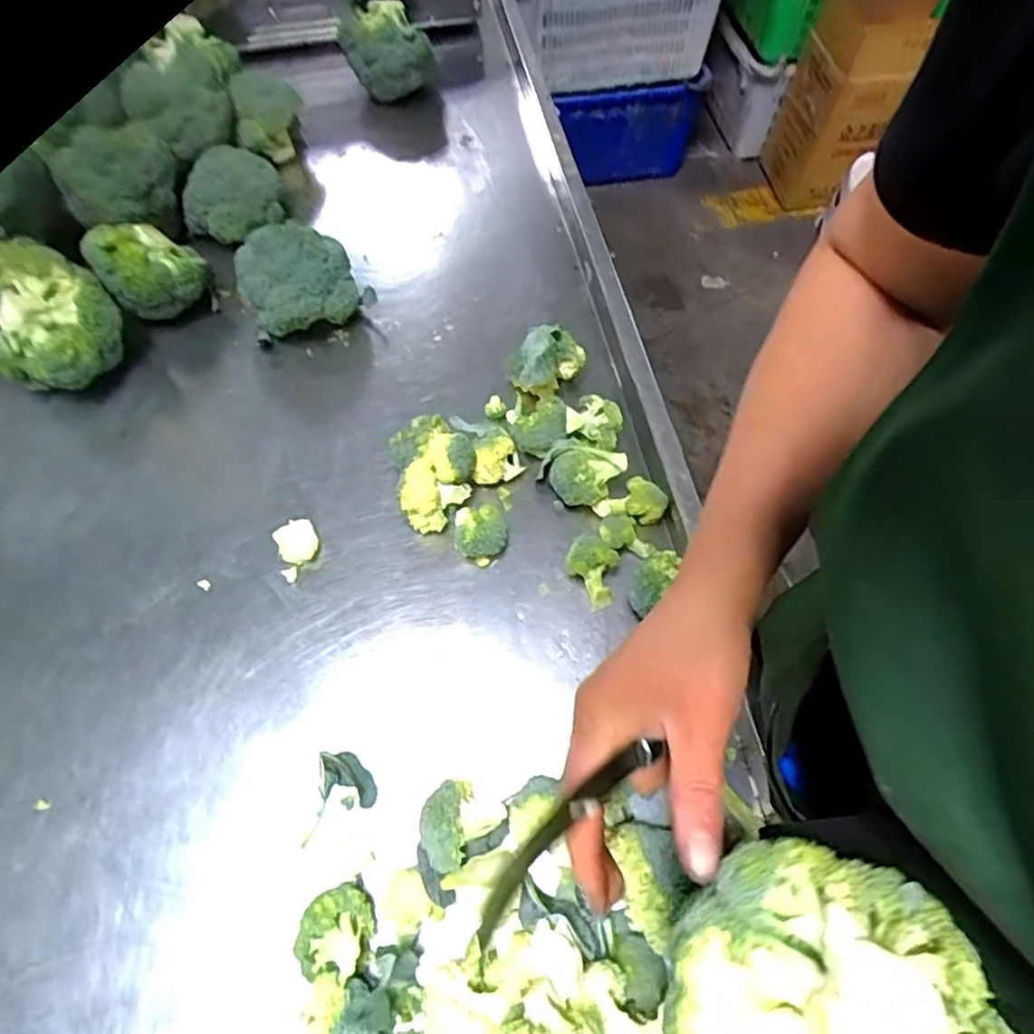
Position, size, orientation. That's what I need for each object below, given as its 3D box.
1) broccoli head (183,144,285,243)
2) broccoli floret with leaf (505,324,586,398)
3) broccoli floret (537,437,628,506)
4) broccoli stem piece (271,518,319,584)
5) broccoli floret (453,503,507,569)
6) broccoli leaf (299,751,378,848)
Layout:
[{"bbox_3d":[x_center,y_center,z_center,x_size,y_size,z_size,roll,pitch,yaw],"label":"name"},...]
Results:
[{"bbox_3d":[-0.328,-0.372,0.737,0.113,0.075,0.087,-17,65,-10],"label":"broccoli head"},{"bbox_3d":[0.030,-0.151,0.641,0.078,0.069,0.060,-29,68,-15],"label":"broccoli floret with leaf"},{"bbox_3d":[0.057,-0.038,0.591,0.070,0.055,0.058,23,65,12],"label":"broccoli floret"},{"bbox_3d":[-0.195,0.028,0.579,0.037,0.015,0.053,-18,65,-11],"label":"broccoli stem piece"},{"bbox_3d":[-0.032,0.016,0.571,0.044,0.041,0.044,1,63,-1],"label":"broccoli floret"},{"bbox_3d":[-0.130,0.207,0.481,0.048,0.027,0.062,2,63,-1],"label":"broccoli leaf"}]

